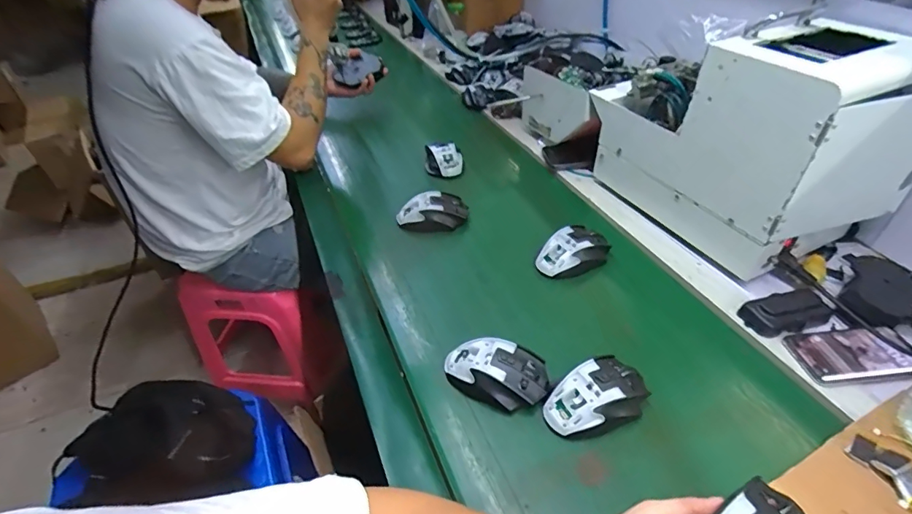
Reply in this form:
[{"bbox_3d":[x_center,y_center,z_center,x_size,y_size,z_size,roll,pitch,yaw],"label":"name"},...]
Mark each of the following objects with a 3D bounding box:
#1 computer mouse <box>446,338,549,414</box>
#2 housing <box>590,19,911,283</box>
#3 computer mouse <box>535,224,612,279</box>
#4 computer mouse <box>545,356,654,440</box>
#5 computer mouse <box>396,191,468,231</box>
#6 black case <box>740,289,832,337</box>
[{"bbox_3d":[0.043,0.128,0.517,0.122,0.038,0.070,11,43,16],"label":"computer mouse"},{"bbox_3d":[0.409,-0.189,0.668,0.213,0.257,0.372,-19,43,-17],"label":"housing"},{"bbox_3d":[0.172,-0.007,0.673,0.114,0.041,0.069,-20,44,-18],"label":"computer mouse"},{"bbox_3d":[0.149,0.148,0.483,0.107,0.033,0.065,-24,45,-22],"label":"computer mouse"},{"bbox_3d":[-0.040,-0.076,0.765,0.119,0.036,0.065,-8,41,-5],"label":"computer mouse"},{"bbox_3d":[0.415,0.068,0.573,0.112,0.023,0.047,-14,42,-12],"label":"black case"}]

